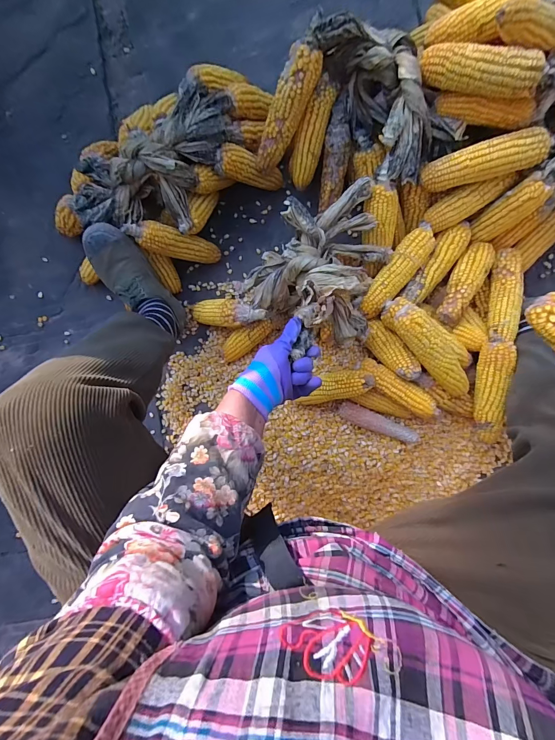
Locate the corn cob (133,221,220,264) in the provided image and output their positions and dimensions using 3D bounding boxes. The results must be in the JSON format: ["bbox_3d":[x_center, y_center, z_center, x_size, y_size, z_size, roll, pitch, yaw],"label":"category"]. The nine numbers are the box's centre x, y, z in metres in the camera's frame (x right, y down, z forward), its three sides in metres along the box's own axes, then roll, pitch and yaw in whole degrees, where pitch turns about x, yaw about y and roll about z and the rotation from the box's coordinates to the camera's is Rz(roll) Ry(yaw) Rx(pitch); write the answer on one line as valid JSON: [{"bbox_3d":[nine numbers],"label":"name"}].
[{"bbox_3d":[-0.206,-0.256,0.697,0.063,0.192,0.056,-15,82,39],"label":"corn cob"}]

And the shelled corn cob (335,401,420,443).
[{"bbox_3d":[0.195,0.107,0.664,0.160,0.028,0.036,26,89,5],"label":"shelled corn cob"}]

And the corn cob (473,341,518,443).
[{"bbox_3d":[0.398,0.044,0.618,0.045,0.043,0.189,-2,104,2],"label":"corn cob"}]

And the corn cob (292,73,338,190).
[{"bbox_3d":[0.063,-0.446,0.644,0.054,0.182,0.039,25,43,4],"label":"corn cob"}]

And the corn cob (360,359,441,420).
[{"bbox_3d":[0.225,0.036,0.626,0.157,0.034,0.040,37,91,5],"label":"corn cob"}]

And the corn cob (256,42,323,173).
[{"bbox_3d":[0.013,-0.460,0.608,0.055,0.208,0.047,49,54,6],"label":"corn cob"}]

